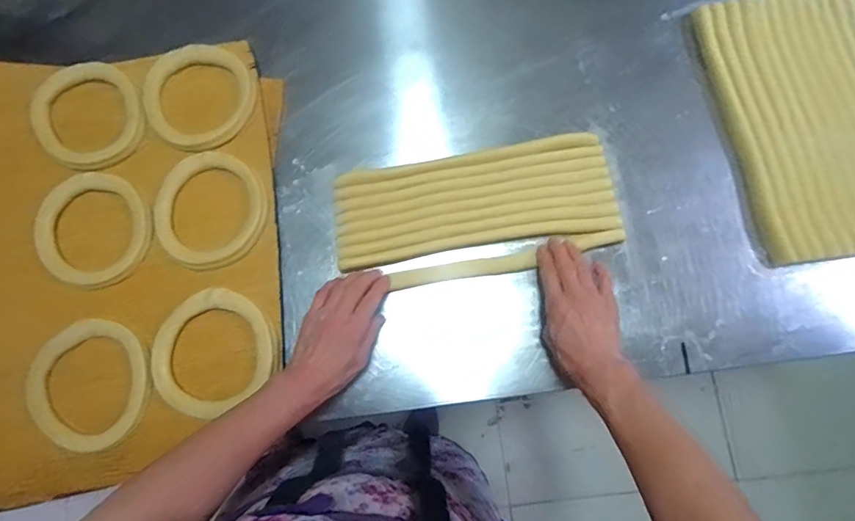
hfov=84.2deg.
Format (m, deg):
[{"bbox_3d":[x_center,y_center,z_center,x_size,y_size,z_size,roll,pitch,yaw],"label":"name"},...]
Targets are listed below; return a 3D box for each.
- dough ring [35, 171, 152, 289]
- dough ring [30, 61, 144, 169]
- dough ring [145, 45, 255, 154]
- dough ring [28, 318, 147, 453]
[{"bbox_3d":[-0.427,-0.041,0.600,0.151,0.023,0.140,0,80,2],"label":"dough ring"},{"bbox_3d":[-0.453,-0.193,0.633,0.147,0.022,0.138,0,80,2],"label":"dough ring"},{"bbox_3d":[-0.303,-0.219,0.624,0.142,0.019,0.147,0,80,2],"label":"dough ring"},{"bbox_3d":[-0.406,0.147,0.564,0.133,0.015,0.150,5,80,2],"label":"dough ring"}]

